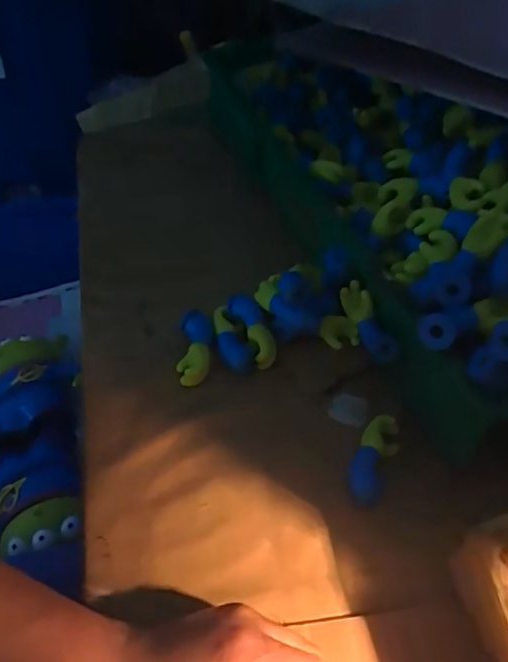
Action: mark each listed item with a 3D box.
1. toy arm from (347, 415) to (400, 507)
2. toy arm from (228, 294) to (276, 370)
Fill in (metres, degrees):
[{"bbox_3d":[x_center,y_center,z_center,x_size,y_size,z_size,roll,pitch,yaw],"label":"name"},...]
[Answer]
[{"bbox_3d":[0.080,0.087,0.389,0.026,0.013,0.062,14,64,16],"label":"toy arm"},{"bbox_3d":[-0.001,-0.003,0.460,0.021,0.014,0.075,-18,49,-13],"label":"toy arm"}]

